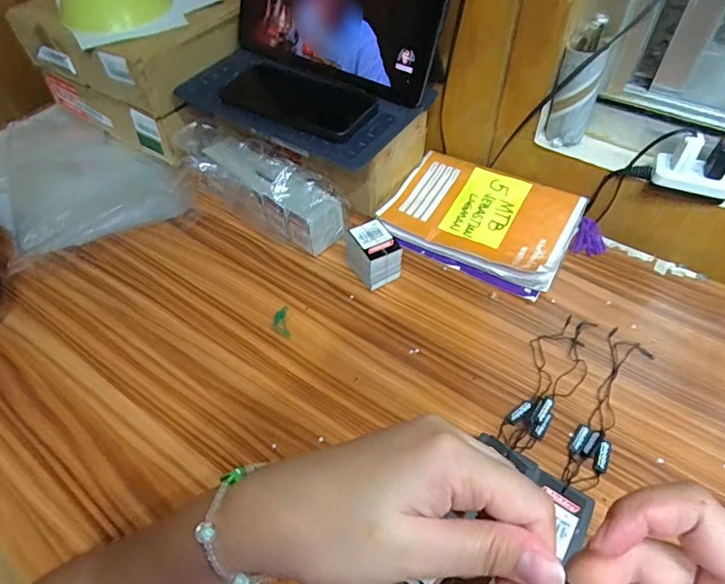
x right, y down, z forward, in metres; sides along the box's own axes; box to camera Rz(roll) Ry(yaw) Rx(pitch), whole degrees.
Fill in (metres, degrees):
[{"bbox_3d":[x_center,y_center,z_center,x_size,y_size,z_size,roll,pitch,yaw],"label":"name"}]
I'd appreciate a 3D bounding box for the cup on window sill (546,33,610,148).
[{"bbox_3d":[0.226,-0.207,0.510,0.044,0.095,0.035,17,54,15],"label":"cup on window sill"}]

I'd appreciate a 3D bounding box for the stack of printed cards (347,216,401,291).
[{"bbox_3d":[0.010,-0.040,0.512,0.045,0.050,0.057,-28,56,-19],"label":"stack of printed cards"}]

